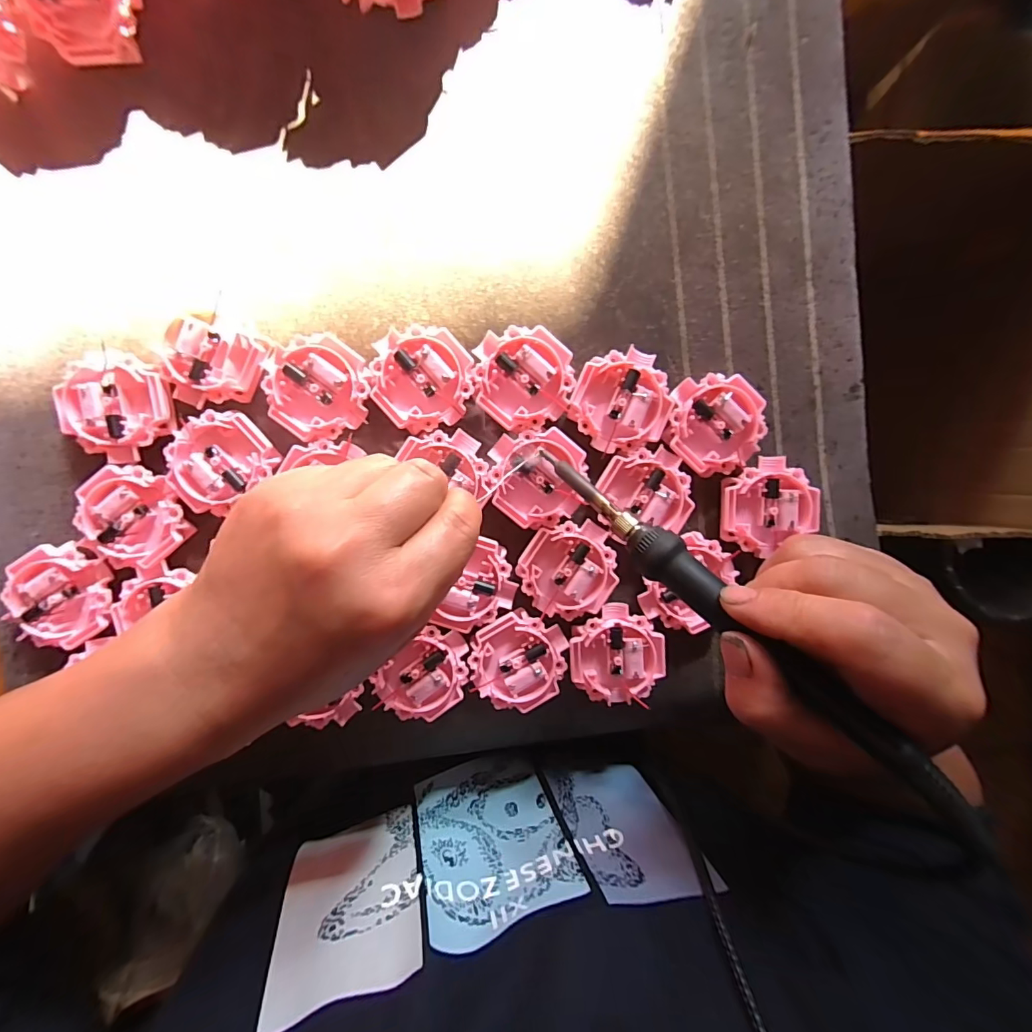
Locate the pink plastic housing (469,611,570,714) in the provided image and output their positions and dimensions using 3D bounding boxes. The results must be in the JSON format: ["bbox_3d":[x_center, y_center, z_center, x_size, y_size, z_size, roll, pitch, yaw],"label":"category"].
[{"bbox_3d":[0.000,0.081,0.260,0.052,0.009,0.049,0,95,-2],"label":"pink plastic housing"}]

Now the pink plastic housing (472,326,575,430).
[{"bbox_3d":[0.004,-0.073,0.249,0.050,0.012,0.050,-9,95,-2],"label":"pink plastic housing"}]

